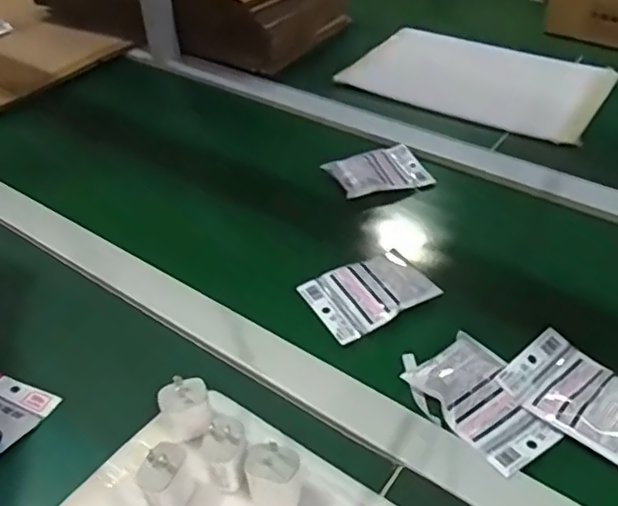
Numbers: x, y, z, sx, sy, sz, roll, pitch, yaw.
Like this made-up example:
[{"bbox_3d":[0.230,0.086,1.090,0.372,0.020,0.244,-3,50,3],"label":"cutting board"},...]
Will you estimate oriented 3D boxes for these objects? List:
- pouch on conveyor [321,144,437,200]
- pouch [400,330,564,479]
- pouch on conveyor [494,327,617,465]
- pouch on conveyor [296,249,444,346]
[{"bbox_3d":[0.100,-0.115,0.859,0.135,0.026,0.087,-22,44,-20],"label":"pouch on conveyor"},{"bbox_3d":[0.162,0.136,0.571,0.081,0.021,0.126,-25,45,-23],"label":"pouch"},{"bbox_3d":[0.258,0.128,0.572,0.096,0.017,0.133,-34,49,-31],"label":"pouch on conveyor"},{"bbox_3d":[0.064,0.039,0.683,0.124,0.028,0.092,-22,44,-21],"label":"pouch on conveyor"}]

